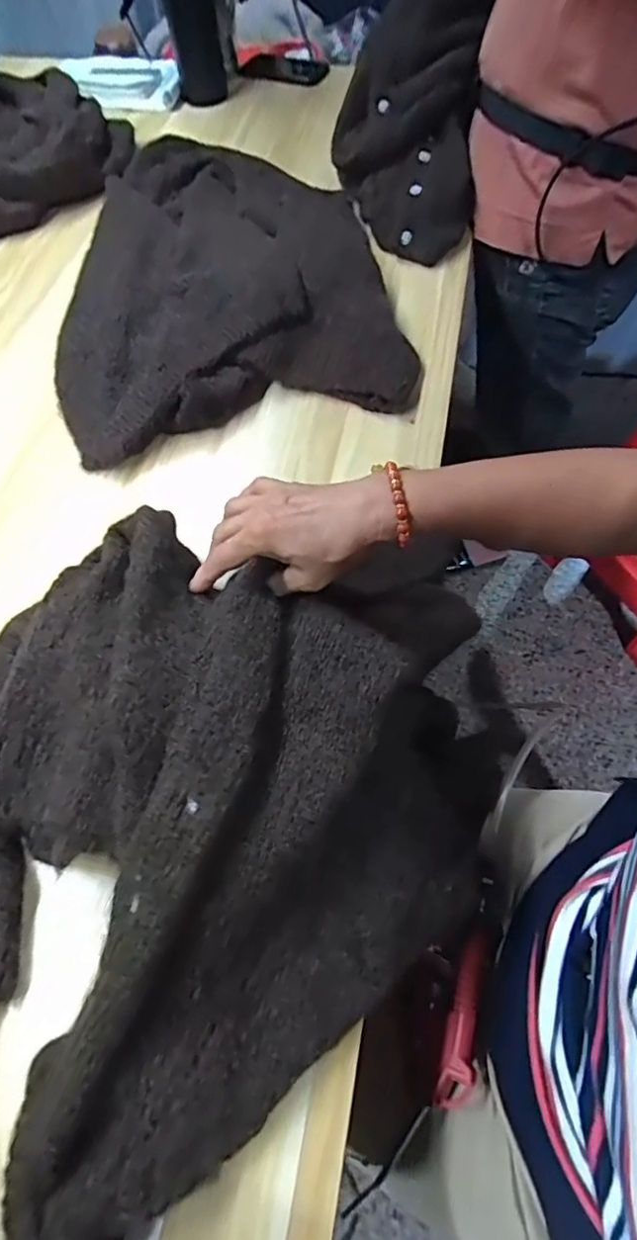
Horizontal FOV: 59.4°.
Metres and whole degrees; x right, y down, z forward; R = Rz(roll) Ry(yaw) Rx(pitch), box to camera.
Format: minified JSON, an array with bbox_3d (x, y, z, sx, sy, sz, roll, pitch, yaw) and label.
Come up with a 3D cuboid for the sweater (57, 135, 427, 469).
[{"bbox_3d":[-0.109,-0.444,0.682,0.384,0.040,0.553,-6,63,-1],"label":"sweater"}]

